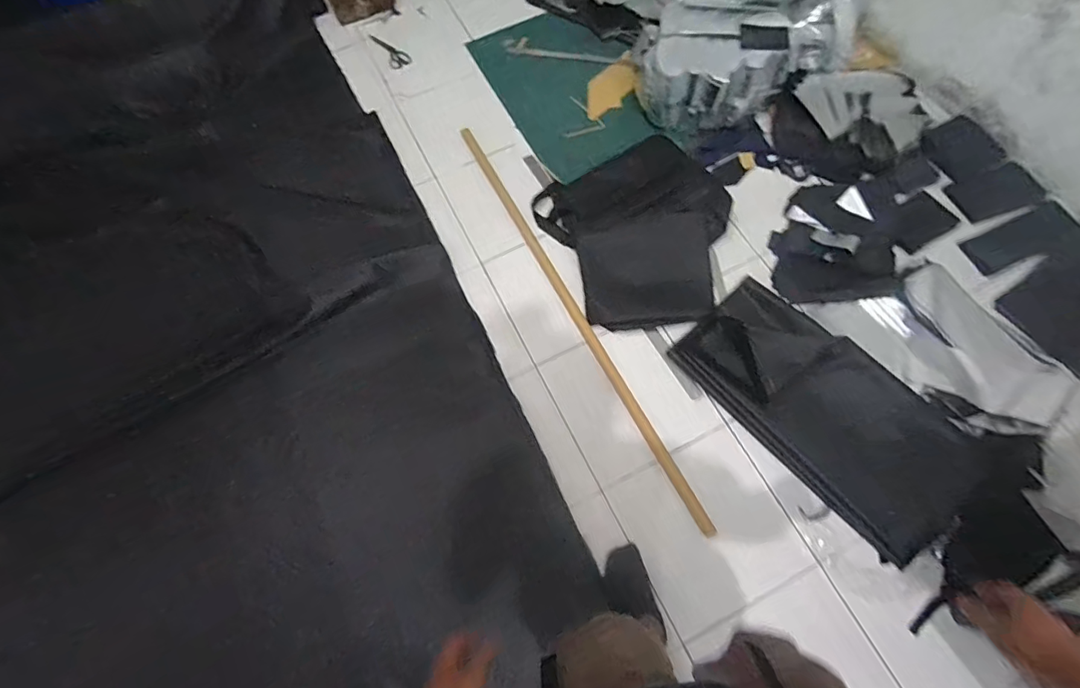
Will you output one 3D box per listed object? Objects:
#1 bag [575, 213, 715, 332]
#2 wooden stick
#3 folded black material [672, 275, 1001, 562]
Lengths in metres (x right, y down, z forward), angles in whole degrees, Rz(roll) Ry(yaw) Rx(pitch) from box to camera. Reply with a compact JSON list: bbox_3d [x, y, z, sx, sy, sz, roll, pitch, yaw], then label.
[{"bbox_3d":[0.337,-0.231,1.515,0.398,0.037,0.353,-7,68,-1],"label":"bag"},{"bbox_3d":[0.097,-0.127,1.499,0.037,0.020,1.499,-27,72,-7],"label":"wooden stick"},{"bbox_3d":[0.791,0.157,1.330,0.384,0.076,0.798,-39,72,-13],"label":"folded black material"}]

